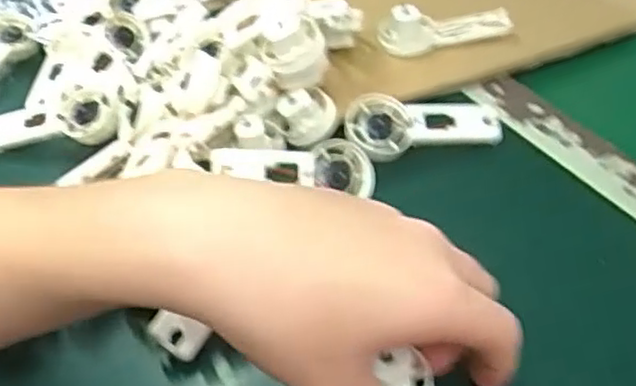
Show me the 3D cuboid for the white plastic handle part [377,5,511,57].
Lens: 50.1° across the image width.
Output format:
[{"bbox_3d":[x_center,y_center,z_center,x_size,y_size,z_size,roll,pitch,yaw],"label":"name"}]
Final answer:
[{"bbox_3d":[0.091,-0.118,0.486,0.092,0.030,0.024,-9,42,-3],"label":"white plastic handle part"}]

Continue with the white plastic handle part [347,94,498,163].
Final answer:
[{"bbox_3d":[0.065,-0.040,0.422,0.092,0.017,0.038,-2,76,-2],"label":"white plastic handle part"}]

